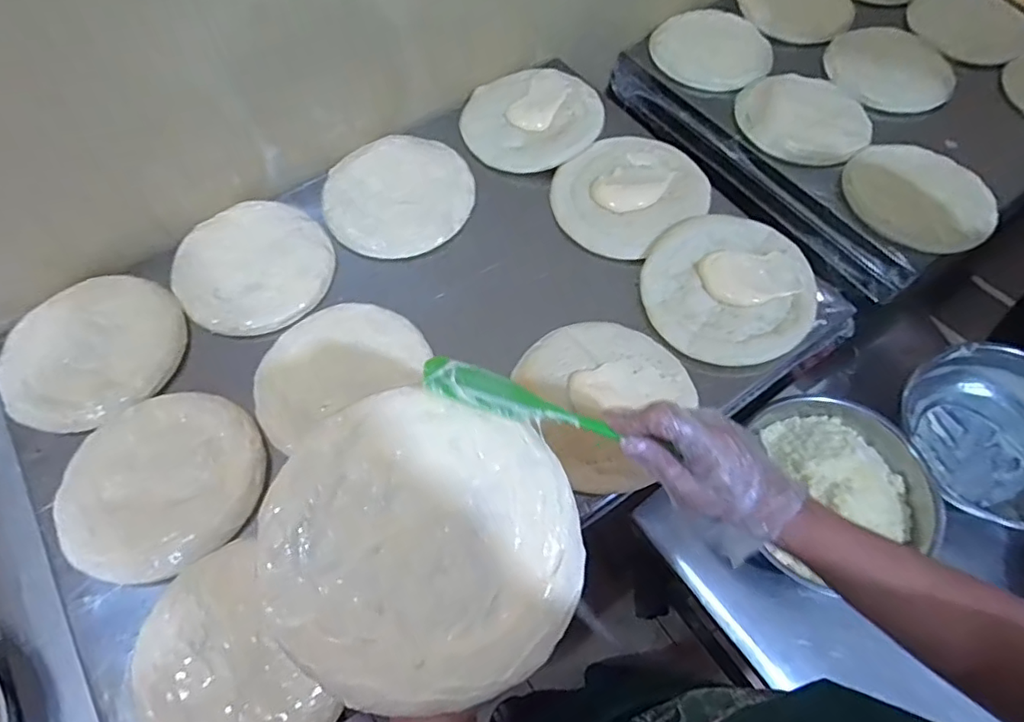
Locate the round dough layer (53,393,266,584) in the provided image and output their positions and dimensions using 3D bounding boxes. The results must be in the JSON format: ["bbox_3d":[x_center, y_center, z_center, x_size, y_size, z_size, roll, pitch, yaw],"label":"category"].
[{"bbox_3d":[-0.372,0.127,0.613,0.200,0.018,0.193,-1,63,1],"label":"round dough layer"}]

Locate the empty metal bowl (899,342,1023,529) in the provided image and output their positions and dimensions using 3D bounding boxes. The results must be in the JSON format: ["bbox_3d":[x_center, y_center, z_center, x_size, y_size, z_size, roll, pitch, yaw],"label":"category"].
[{"bbox_3d":[0.684,0.109,0.809,0.232,0.088,0.258,-10,63,-4],"label":"empty metal bowl"}]

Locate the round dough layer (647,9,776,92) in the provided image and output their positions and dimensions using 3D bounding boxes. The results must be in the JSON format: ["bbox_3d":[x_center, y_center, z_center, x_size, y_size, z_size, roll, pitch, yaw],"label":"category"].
[{"bbox_3d":[0.341,-0.530,0.978,0.191,0.015,0.157,37,78,14],"label":"round dough layer"}]

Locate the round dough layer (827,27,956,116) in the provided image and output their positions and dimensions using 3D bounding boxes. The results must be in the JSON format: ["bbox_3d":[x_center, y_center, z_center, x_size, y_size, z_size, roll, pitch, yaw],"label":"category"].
[{"bbox_3d":[0.620,-0.487,0.953,0.188,0.018,0.194,-1,63,1],"label":"round dough layer"}]

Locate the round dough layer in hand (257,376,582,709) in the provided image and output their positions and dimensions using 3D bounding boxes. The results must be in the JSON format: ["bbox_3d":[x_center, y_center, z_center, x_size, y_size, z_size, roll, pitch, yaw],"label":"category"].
[{"bbox_3d":[-0.055,0.116,0.372,0.194,0.011,0.193,2,76,-7],"label":"round dough layer in hand"}]

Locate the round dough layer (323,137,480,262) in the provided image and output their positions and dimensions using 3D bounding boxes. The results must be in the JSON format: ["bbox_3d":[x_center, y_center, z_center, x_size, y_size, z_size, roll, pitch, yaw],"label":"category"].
[{"bbox_3d":[-0.156,-0.230,0.797,0.198,0.010,0.190,0,70,0],"label":"round dough layer"}]

